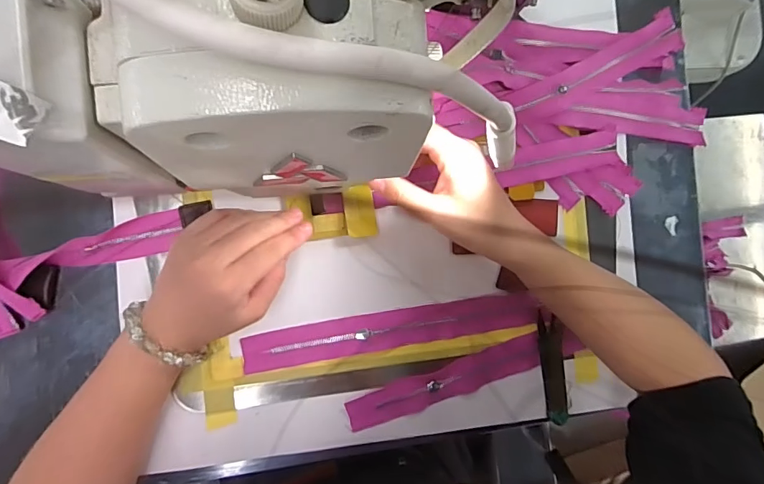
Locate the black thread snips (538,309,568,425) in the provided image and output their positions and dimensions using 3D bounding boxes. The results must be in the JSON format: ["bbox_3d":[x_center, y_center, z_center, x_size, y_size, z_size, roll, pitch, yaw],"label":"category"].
[{"bbox_3d":[0.161,0.117,0.408,0.022,0.010,0.099,-6,90,-11],"label":"black thread snips"}]

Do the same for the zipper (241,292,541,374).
[{"bbox_3d":[0.015,0.077,0.390,0.262,0.010,0.031,-8,90,-11],"label":"zipper"}]

